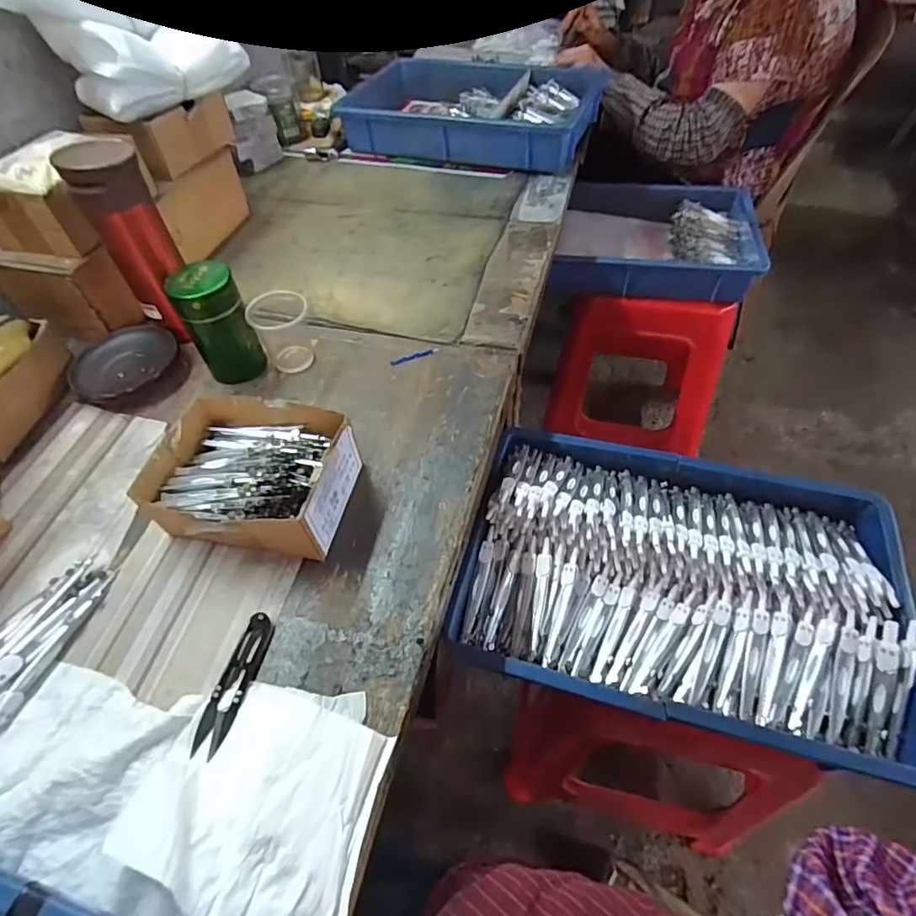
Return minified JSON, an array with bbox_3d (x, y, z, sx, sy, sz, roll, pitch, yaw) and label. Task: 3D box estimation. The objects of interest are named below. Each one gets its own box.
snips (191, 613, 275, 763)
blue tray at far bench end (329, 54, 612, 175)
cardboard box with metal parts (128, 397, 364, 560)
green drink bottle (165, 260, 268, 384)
[{"bbox_3d":[-0.167,0.167,0.391,0.025,0.008,0.100,10,53,9],"label":"snips"},{"bbox_3d":[0.033,-0.613,0.930,0.398,0.074,0.241,16,55,14],"label":"blue tray at far bench end"},{"bbox_3d":[-0.182,0.019,0.467,0.156,0.068,0.135,8,53,8],"label":"cardboard box with metal parts"},{"bbox_3d":[-0.258,-0.148,0.560,0.063,0.105,0.058,-25,56,-16],"label":"green drink bottle"}]

